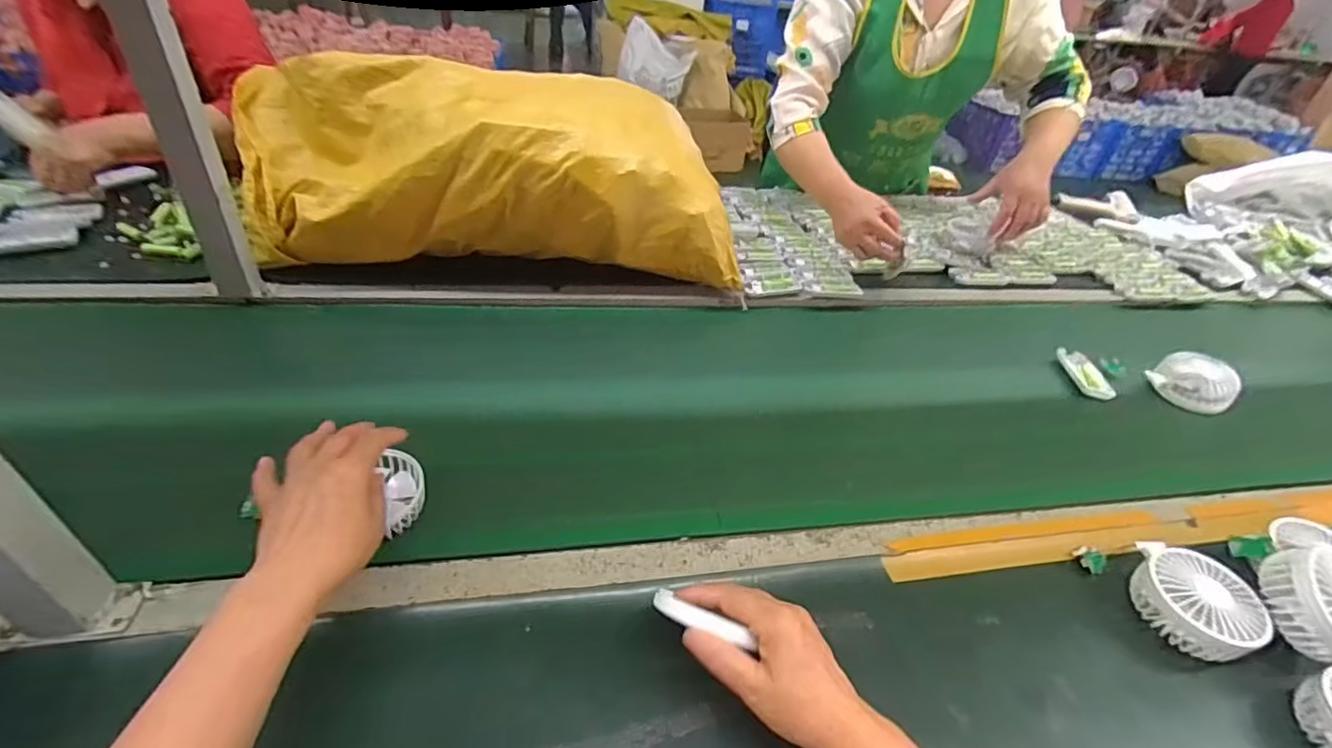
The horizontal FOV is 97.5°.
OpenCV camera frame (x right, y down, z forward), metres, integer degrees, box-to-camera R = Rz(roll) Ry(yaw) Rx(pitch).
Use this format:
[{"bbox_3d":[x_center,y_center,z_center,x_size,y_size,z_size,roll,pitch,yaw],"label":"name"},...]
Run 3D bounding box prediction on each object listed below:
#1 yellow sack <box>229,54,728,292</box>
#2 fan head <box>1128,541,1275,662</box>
[{"bbox_3d":[-0.237,-0.295,0.833,0.676,0.204,0.231,1,38,-8],"label":"yellow sack"},{"bbox_3d":[0.461,0.201,0.511,0.089,0.050,0.090,29,44,21],"label":"fan head"}]

